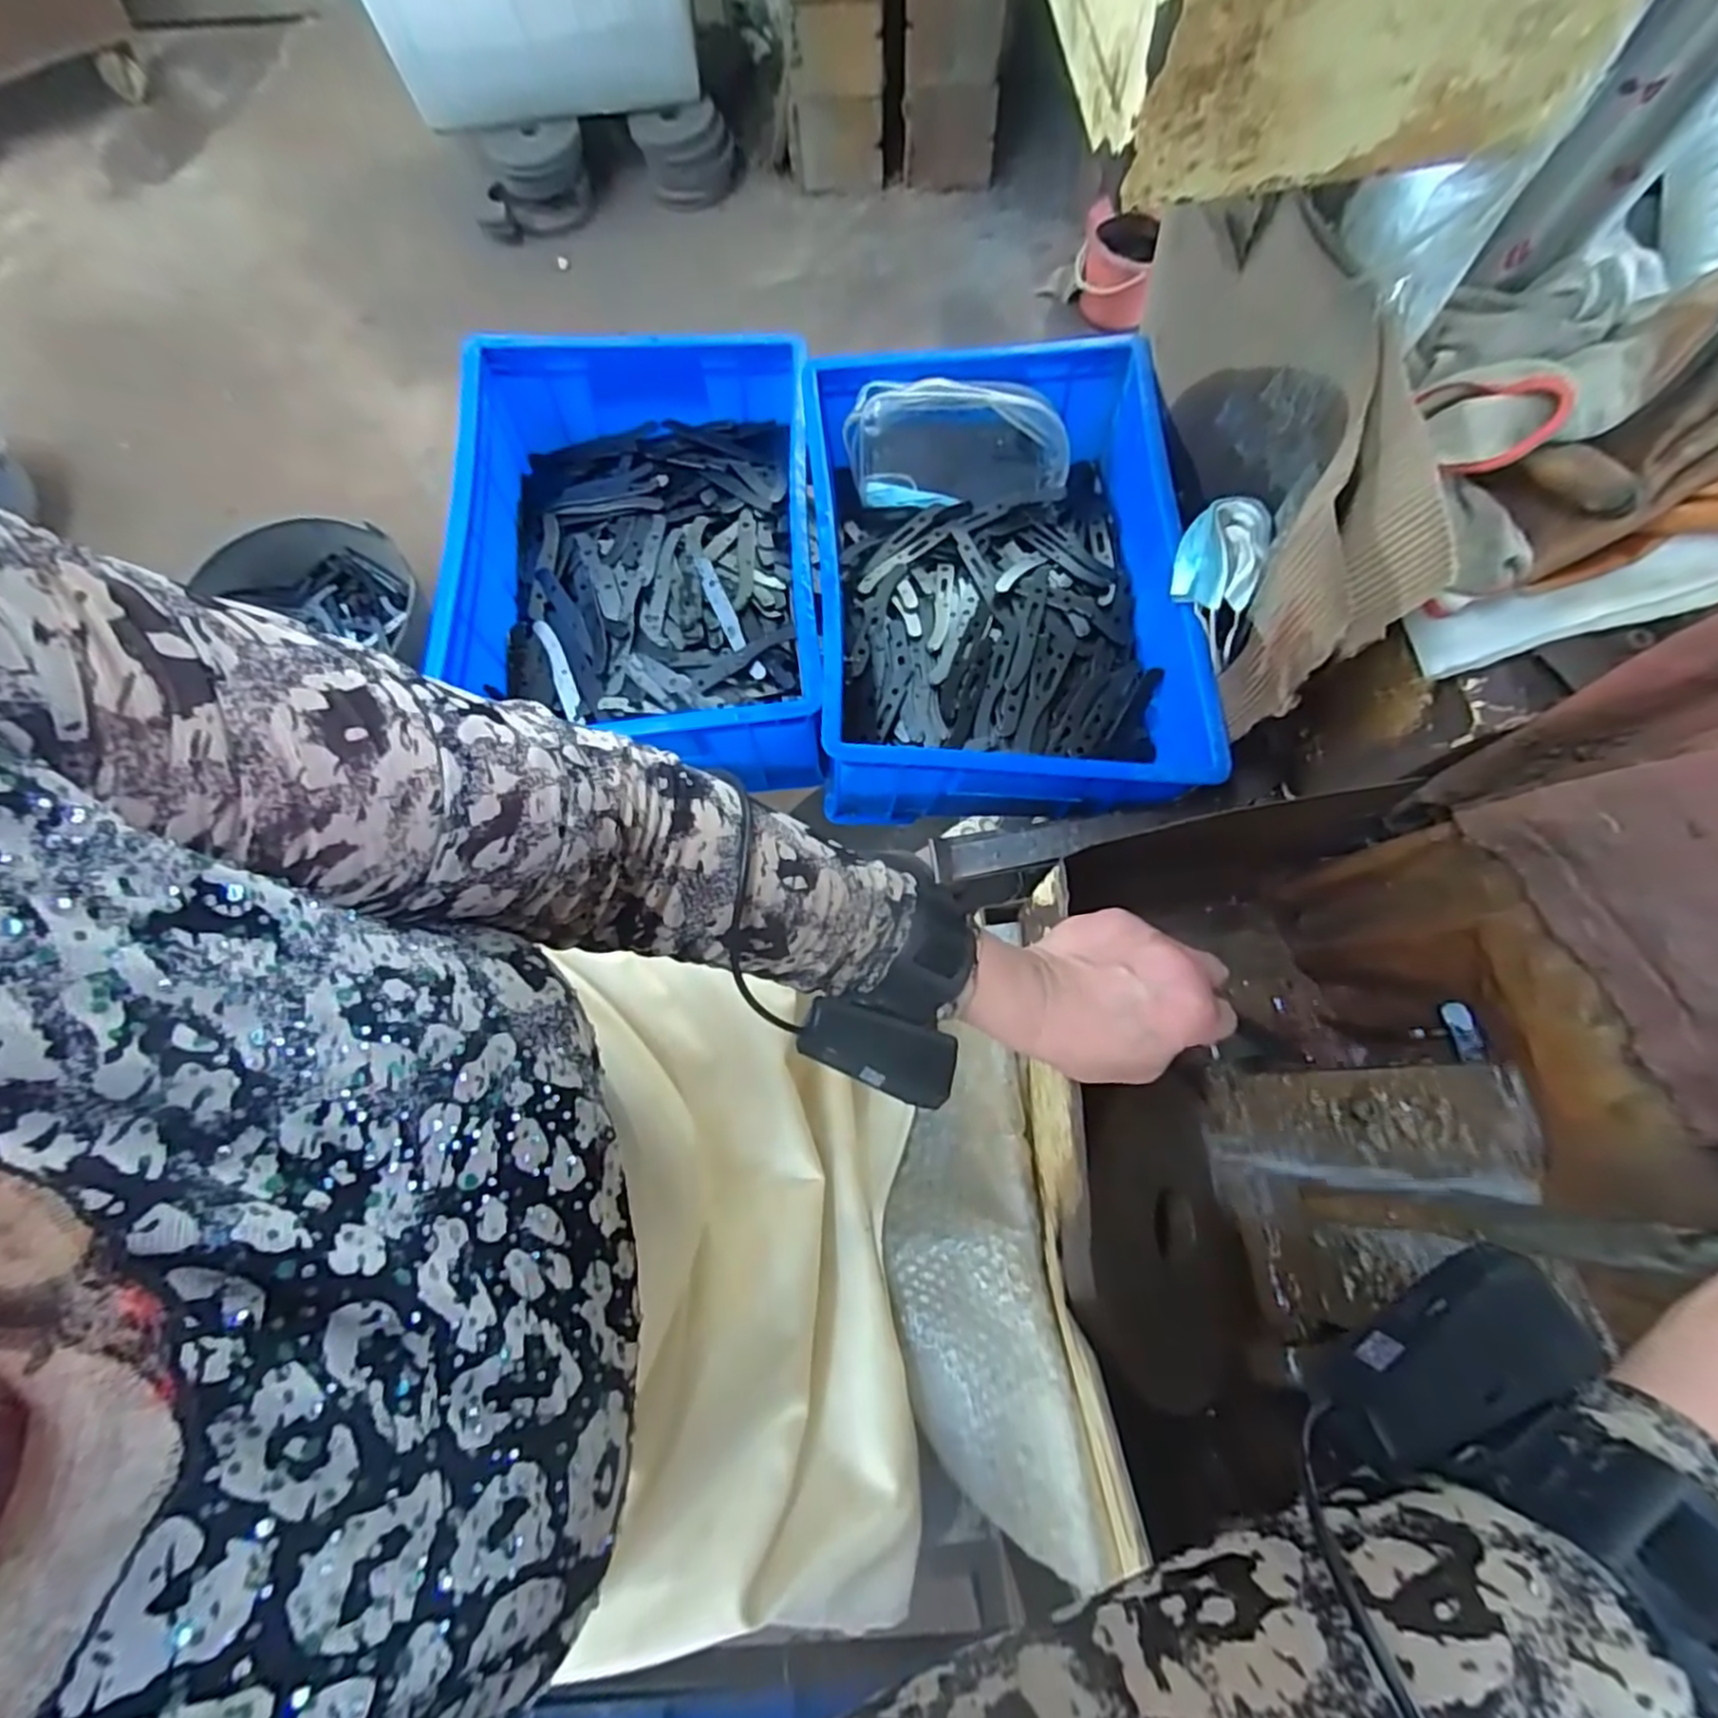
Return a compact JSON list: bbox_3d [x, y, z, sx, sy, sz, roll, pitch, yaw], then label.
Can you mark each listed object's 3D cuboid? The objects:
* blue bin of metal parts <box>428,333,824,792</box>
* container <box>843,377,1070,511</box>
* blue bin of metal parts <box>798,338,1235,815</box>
[{"bbox_3d":[-0.185,-0.278,0.643,0.289,0.119,0.391,-3,76,-1],"label":"blue bin of metal parts"},{"bbox_3d":[0.093,-0.387,0.683,0.208,0.046,0.102,4,120,5],"label":"container"},{"bbox_3d":[0.116,-0.240,0.629,0.294,0.116,0.405,-3,76,0],"label":"blue bin of metal parts"}]

